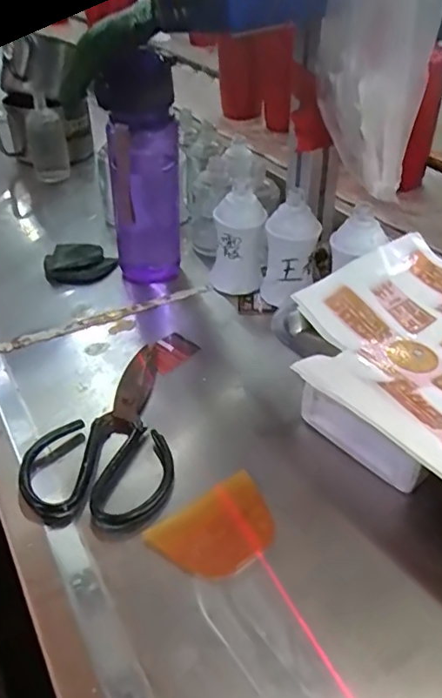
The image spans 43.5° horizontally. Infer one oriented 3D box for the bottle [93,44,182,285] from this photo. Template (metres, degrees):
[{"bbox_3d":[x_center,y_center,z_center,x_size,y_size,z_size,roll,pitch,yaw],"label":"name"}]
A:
[{"bbox_3d":[-0.075,-0.169,0.556,0.073,0.215,0.060,-7,39,-5],"label":"bottle"}]

